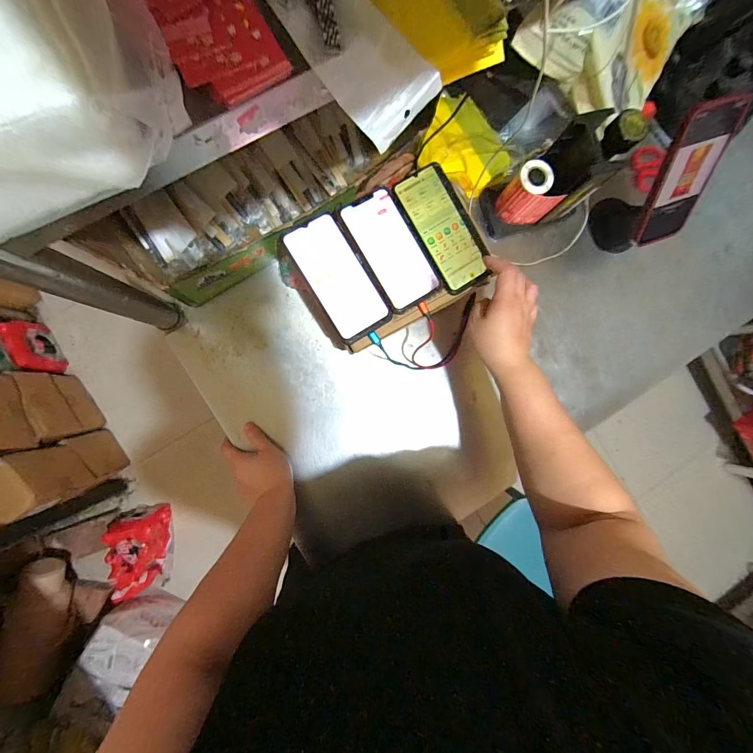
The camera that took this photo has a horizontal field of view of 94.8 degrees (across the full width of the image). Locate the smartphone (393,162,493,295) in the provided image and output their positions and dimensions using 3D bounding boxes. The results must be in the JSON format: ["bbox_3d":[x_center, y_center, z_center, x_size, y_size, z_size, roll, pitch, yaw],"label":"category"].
[{"bbox_3d":[0.091,-0.197,0.464,0.077,0.011,0.163,-30,96,-5],"label":"smartphone"}]

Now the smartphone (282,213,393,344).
[{"bbox_3d":[-0.049,-0.127,0.448,0.076,0.010,0.158,-32,93,-5],"label":"smartphone"}]

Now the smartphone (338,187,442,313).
[{"bbox_3d":[0.019,-0.167,0.457,0.077,0.006,0.153,-31,93,-5],"label":"smartphone"}]

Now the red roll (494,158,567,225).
[{"bbox_3d":[0.224,-0.262,0.514,0.044,0.082,0.066,-41,94,-4],"label":"red roll"}]

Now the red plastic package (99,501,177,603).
[{"bbox_3d":[-0.787,0.575,1.145,0.151,0.176,0.246,-11,89,-7],"label":"red plastic package"}]

